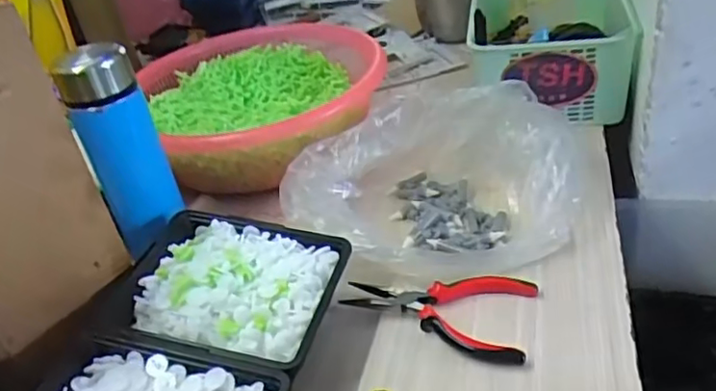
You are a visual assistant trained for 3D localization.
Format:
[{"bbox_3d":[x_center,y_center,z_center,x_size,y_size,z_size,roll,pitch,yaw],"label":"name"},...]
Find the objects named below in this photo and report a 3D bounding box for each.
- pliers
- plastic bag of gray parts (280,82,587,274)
[{"bbox_3d":[0.063,0.090,0.511,0.150,0.011,0.081,6,36,18],"label":"pliers"},{"bbox_3d":[0.081,-0.015,0.591,0.289,0.093,0.180,-12,35,-8],"label":"plastic bag of gray parts"}]

